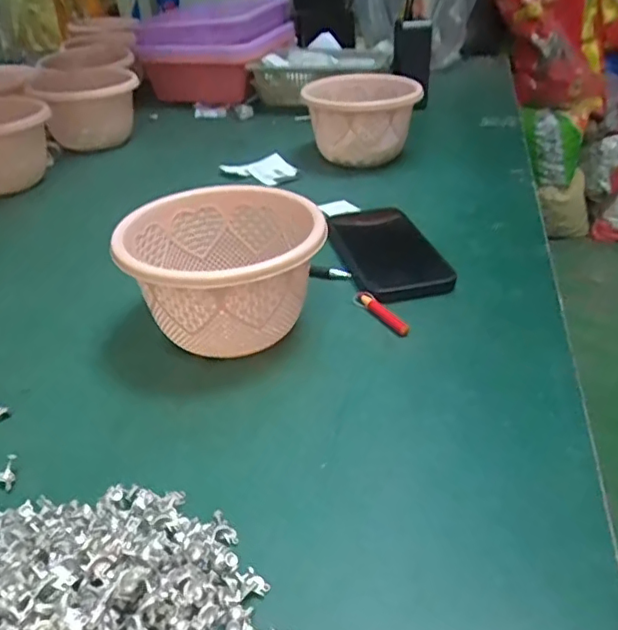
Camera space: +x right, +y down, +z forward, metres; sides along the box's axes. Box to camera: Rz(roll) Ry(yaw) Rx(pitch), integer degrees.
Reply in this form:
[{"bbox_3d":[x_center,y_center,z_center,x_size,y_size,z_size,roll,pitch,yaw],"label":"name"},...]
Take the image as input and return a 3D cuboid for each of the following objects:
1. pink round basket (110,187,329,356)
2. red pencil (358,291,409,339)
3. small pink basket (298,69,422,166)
[{"bbox_3d":[-0.063,-0.028,0.448,0.136,0.089,0.129,-1,33,1],"label":"pink round basket"},{"bbox_3d":[0.057,-0.002,0.479,0.010,0.012,0.065,-20,38,-26],"label":"red pencil"},{"bbox_3d":[0.072,-0.247,0.774,0.142,0.099,0.134,5,34,9],"label":"small pink basket"}]

